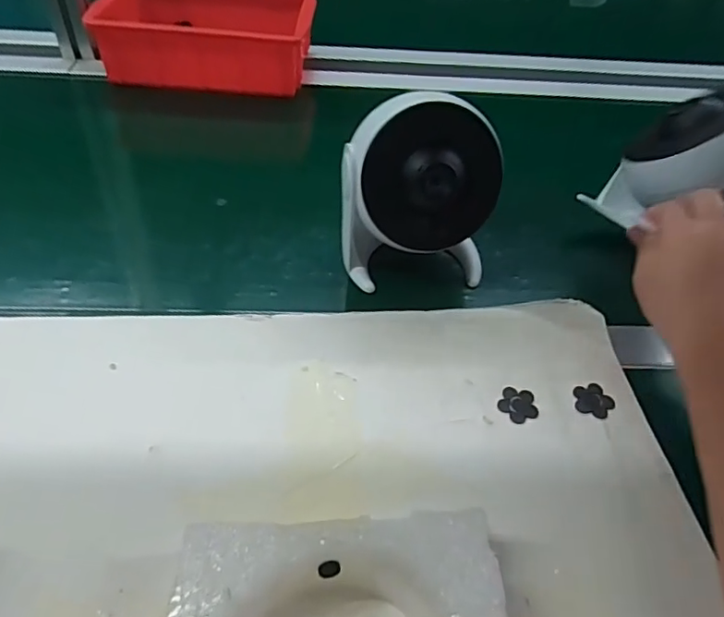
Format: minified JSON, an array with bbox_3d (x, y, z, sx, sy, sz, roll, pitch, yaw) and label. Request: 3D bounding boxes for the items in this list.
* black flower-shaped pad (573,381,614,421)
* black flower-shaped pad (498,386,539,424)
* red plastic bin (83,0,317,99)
[{"bbox_3d":[0.156,0.062,0.376,0.026,0.004,0.025,19,46,12],"label":"black flower-shaped pad"},{"bbox_3d":[0.104,0.063,0.371,0.026,0.004,0.026,-15,49,-21],"label":"black flower-shaped pad"},{"bbox_3d":[-0.182,-0.339,0.689,0.229,0.071,0.184,3,45,-4],"label":"red plastic bin"}]

